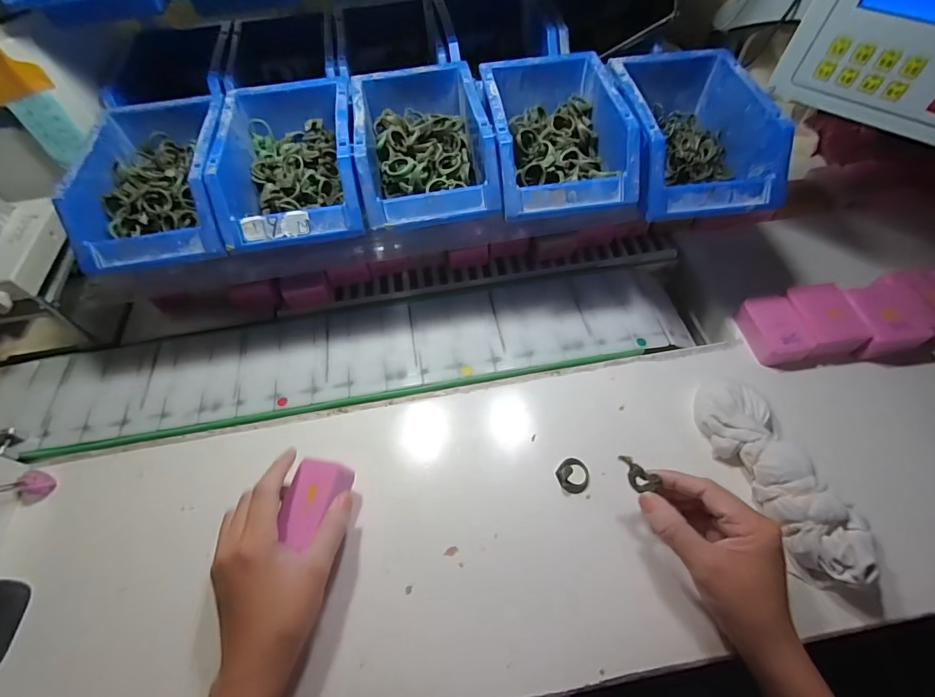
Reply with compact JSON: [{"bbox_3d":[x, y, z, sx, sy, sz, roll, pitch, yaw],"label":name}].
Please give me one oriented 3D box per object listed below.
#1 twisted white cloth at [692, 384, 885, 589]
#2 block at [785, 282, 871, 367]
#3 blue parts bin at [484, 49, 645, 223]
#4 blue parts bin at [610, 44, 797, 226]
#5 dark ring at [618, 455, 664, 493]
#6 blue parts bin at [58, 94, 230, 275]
[{"bbox_3d":[0.268,0.103,0.367,0.065,0.044,0.181,-17,59,-7],"label":"twisted white cloth"},{"bbox_3d":[0.374,-0.027,0.453,0.053,0.036,0.079,-7,58,-1],"label":"block"},{"bbox_3d":[0.084,-0.209,0.421,0.124,0.066,0.179,-7,57,-1],"label":"blue parts bin"},{"bbox_3d":[0.210,-0.207,0.410,0.122,0.062,0.182,-7,57,-2],"label":"blue parts bin"},{"bbox_3d":[0.135,0.101,0.339,0.036,0.011,0.017,31,65,20],"label":"dark ring"},{"bbox_3d":[-0.288,-0.160,0.404,0.120,0.065,0.183,-9,57,-3],"label":"blue parts bin"}]

